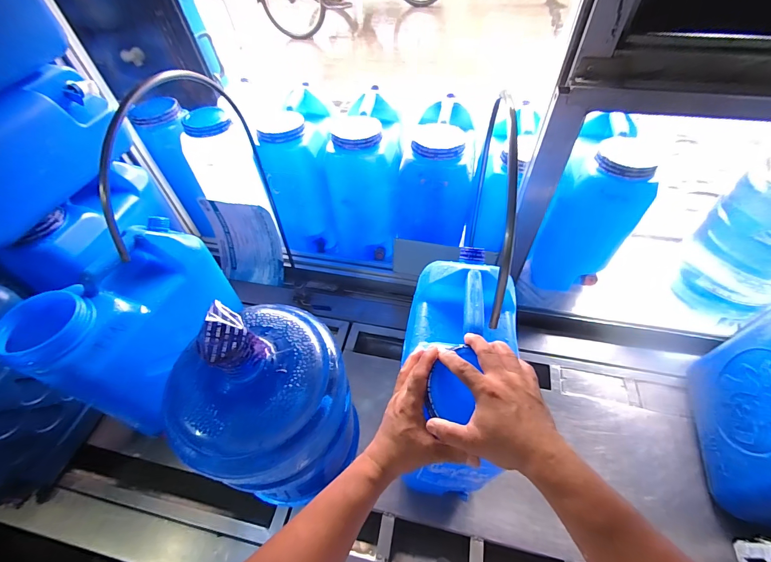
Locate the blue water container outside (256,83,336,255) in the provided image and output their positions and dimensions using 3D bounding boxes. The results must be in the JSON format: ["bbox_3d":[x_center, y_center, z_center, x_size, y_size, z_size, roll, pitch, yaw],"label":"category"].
[{"bbox_3d":[-0.232,-0.313,1.052,0.169,0.389,0.270,-6,52,-2],"label":"blue water container outside"}]

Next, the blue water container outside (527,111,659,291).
[{"bbox_3d":[0.534,-0.178,0.916,0.187,0.398,0.248,23,57,19],"label":"blue water container outside"}]

